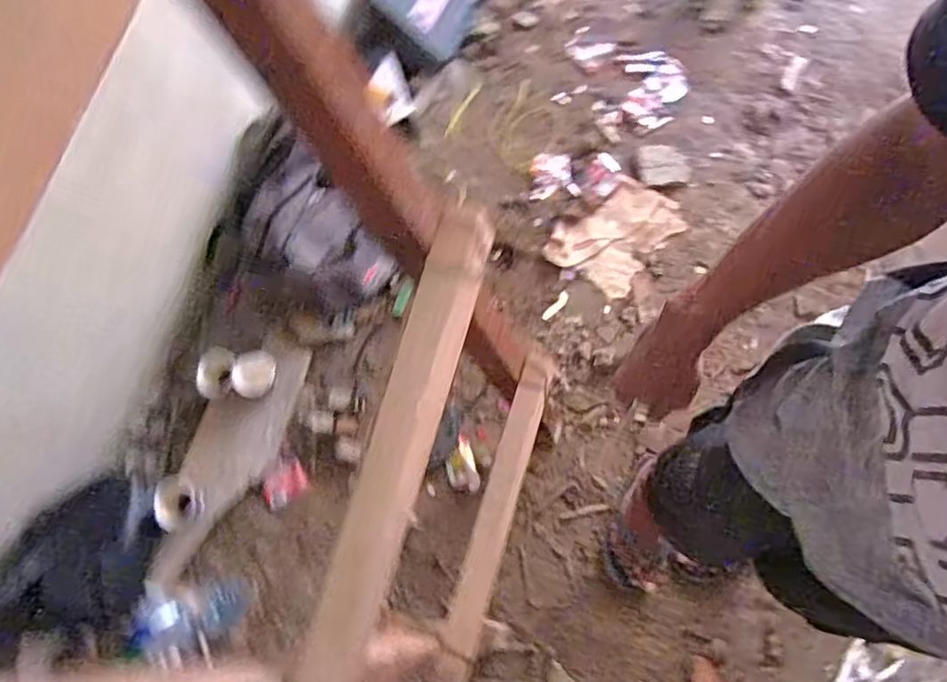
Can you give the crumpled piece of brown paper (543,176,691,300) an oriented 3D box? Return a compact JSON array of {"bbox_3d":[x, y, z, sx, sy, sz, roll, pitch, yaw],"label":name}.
[{"bbox_3d":[0.329,-0.248,1.508,0.206,0.017,0.287,41,80,11],"label":"crumpled piece of brown paper"}]

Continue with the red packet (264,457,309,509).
[{"bbox_3d":[-0.392,0.298,1.369,0.096,0.017,0.065,-35,78,-7],"label":"red packet"}]

